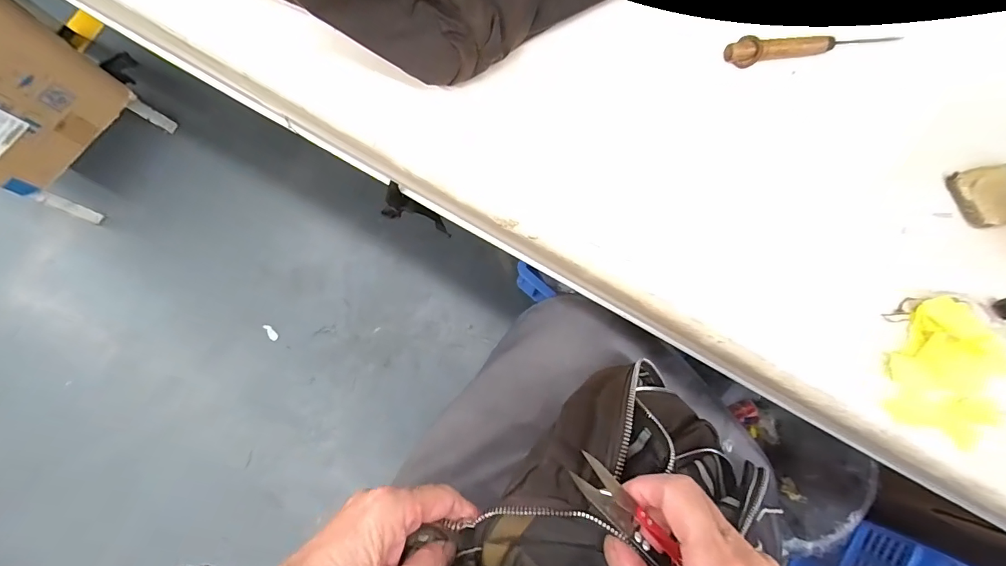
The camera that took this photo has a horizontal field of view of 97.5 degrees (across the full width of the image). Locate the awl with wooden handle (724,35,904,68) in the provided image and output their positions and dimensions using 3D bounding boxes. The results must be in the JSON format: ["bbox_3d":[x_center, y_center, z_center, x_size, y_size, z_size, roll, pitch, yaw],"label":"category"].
[{"bbox_3d":[0.202,-0.153,0.291,0.109,0.014,0.015,-2,80,0],"label":"awl with wooden handle"}]

